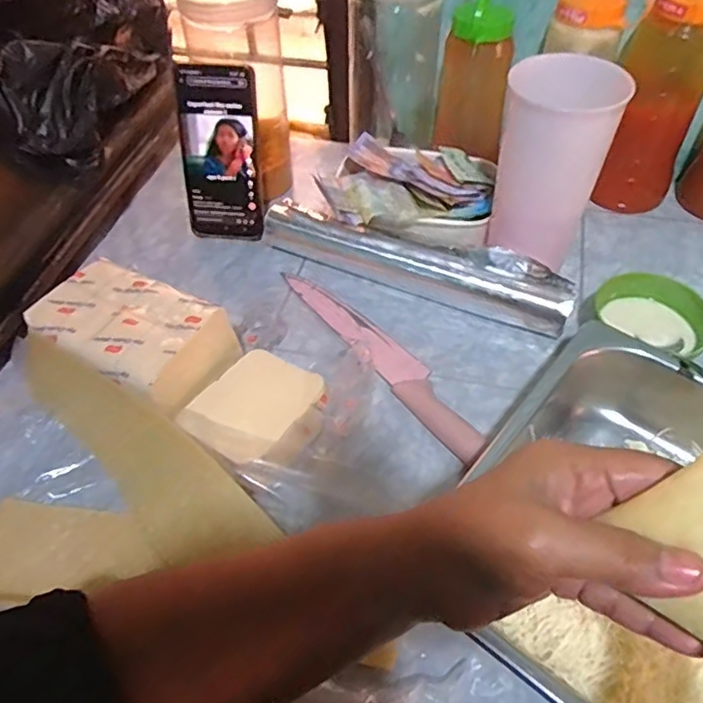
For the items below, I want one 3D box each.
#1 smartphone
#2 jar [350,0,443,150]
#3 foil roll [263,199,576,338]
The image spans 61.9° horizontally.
[{"bbox_3d":[-0.127,-0.189,0.578,0.074,0.166,0.013,3,34,0],"label":"smartphone"},{"bbox_3d":[0.046,-0.308,0.615,0.098,0.174,0.092,0,51,4],"label":"jar"},{"bbox_3d":[0.056,-0.088,0.560,0.304,0.043,0.056,21,55,19],"label":"foil roll"}]

